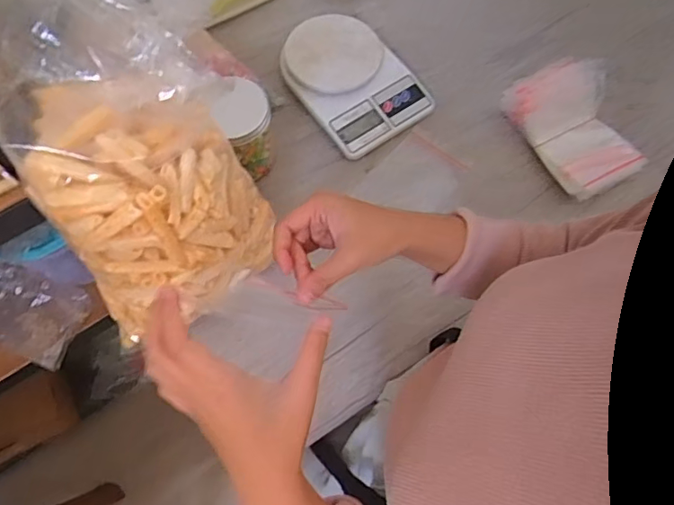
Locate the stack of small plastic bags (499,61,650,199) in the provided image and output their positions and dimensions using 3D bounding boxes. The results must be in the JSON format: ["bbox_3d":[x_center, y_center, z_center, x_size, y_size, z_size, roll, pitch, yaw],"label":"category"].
[{"bbox_3d":[0.320,-0.169,0.673,0.141,0.066,0.181,-35,72,-14],"label":"stack of small plastic bags"}]

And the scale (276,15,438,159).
[{"bbox_3d":[0.021,-0.244,0.713,0.155,0.040,0.207,-35,72,-14],"label":"scale"}]

